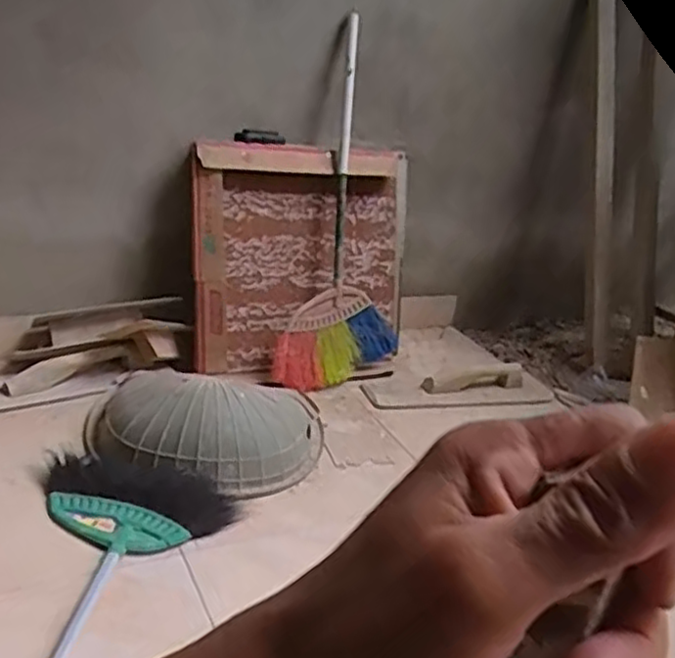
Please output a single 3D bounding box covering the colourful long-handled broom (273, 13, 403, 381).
[{"bbox_3d":[0.024,-0.293,1.686,0.313,0.882,0.078,8,-8,-29],"label":"colourful long-handled broom"}]

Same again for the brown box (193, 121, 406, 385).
[{"bbox_3d":[-0.065,-0.179,1.659,0.550,0.529,0.088,-6,6,-28],"label":"brown box"}]

